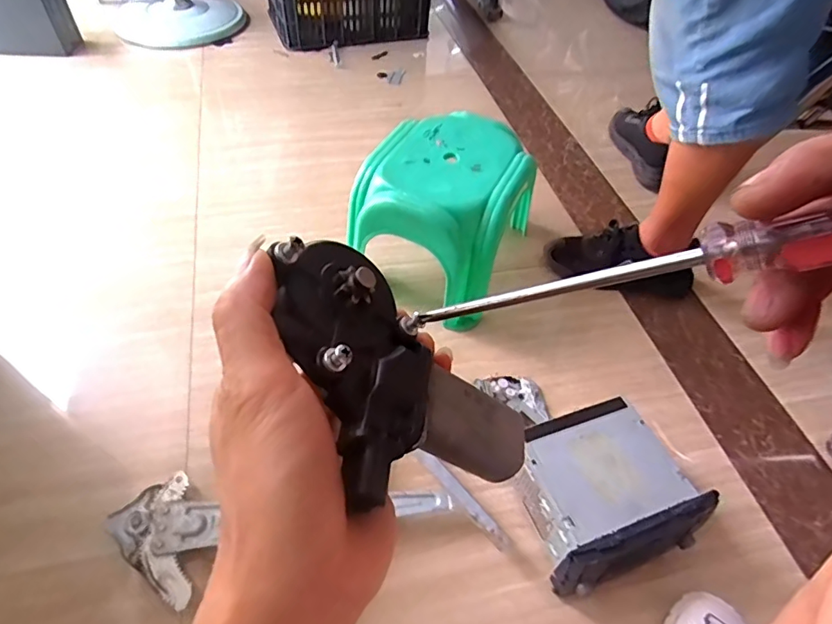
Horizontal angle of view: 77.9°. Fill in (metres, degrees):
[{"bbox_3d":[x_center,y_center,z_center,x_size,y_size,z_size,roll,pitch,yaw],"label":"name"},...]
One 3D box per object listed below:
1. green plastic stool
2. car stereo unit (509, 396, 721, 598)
[{"bbox_3d":[0.045,-0.184,0.954,0.269,0.227,0.298,23,53,14],"label":"green plastic stool"},{"bbox_3d":[0.247,0.241,0.695,0.196,0.121,0.191,-14,53,-15],"label":"car stereo unit"}]

